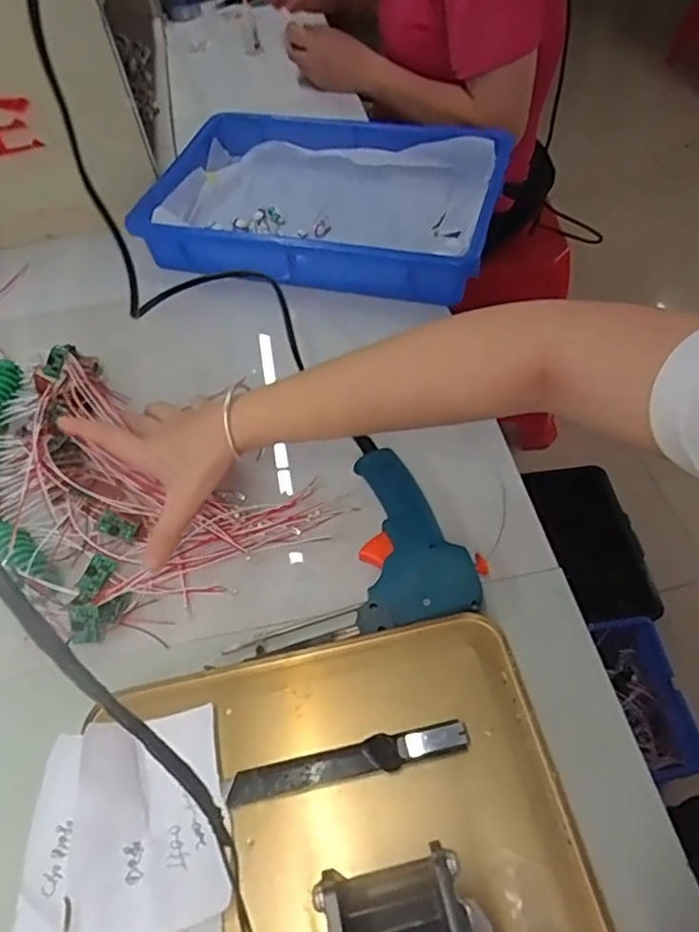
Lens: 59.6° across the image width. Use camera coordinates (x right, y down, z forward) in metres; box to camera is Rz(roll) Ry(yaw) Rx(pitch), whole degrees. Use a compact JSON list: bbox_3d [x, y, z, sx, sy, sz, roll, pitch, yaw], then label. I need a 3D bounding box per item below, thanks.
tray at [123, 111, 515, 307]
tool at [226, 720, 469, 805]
[{"bbox_3d":[-0.024,-0.289,0.673,0.367,0.065,0.246,12,56,14],"label":"tray"},{"bbox_3d":[0.000,0.149,0.309,0.121,0.013,0.017,-10,53,-2],"label":"tool"}]

